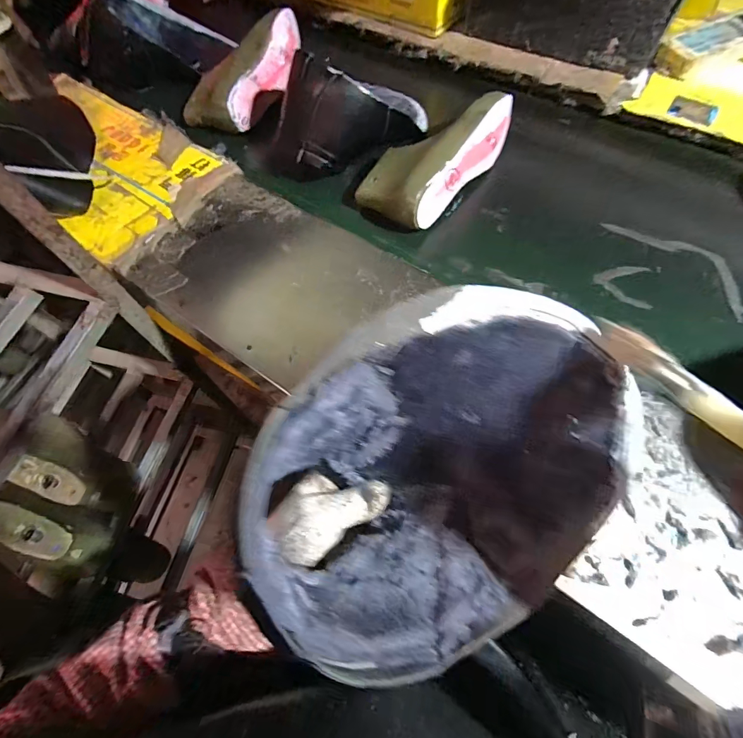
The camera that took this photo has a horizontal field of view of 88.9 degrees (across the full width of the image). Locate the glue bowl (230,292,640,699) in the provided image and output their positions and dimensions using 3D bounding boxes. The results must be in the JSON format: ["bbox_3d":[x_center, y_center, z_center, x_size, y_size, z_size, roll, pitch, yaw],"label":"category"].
[{"bbox_3d":[0.052,0.063,0.237,0.239,0.110,0.176,-26,65,-9],"label":"glue bowl"}]

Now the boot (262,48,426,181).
[{"bbox_3d":[-0.012,-0.393,0.557,0.139,0.121,0.261,39,72,19],"label":"boot"}]

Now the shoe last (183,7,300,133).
[{"bbox_3d":[-0.200,-0.506,0.647,0.110,0.080,0.268,29,69,16],"label":"shoe last"}]

